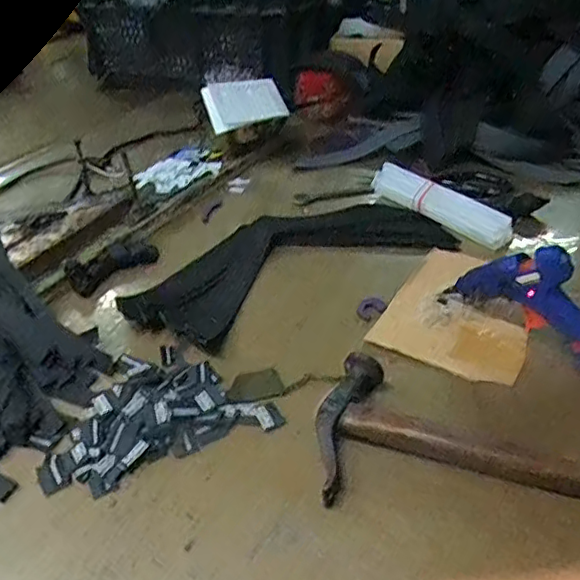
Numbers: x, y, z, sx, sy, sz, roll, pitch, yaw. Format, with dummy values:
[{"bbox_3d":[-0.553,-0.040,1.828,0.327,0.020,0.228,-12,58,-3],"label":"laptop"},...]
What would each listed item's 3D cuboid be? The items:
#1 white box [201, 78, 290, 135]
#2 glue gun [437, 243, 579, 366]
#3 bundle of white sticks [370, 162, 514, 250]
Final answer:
[{"bbox_3d":[-0.058,-0.250,0.791,0.106,0.020,0.066,-17,73,-19],"label":"white box"},{"bbox_3d":[0.196,0.005,0.488,0.150,0.089,0.025,25,45,33],"label":"glue gun"},{"bbox_3d":[0.171,-0.102,0.683,0.033,0.035,0.195,-28,43,-29],"label":"bundle of white sticks"}]

